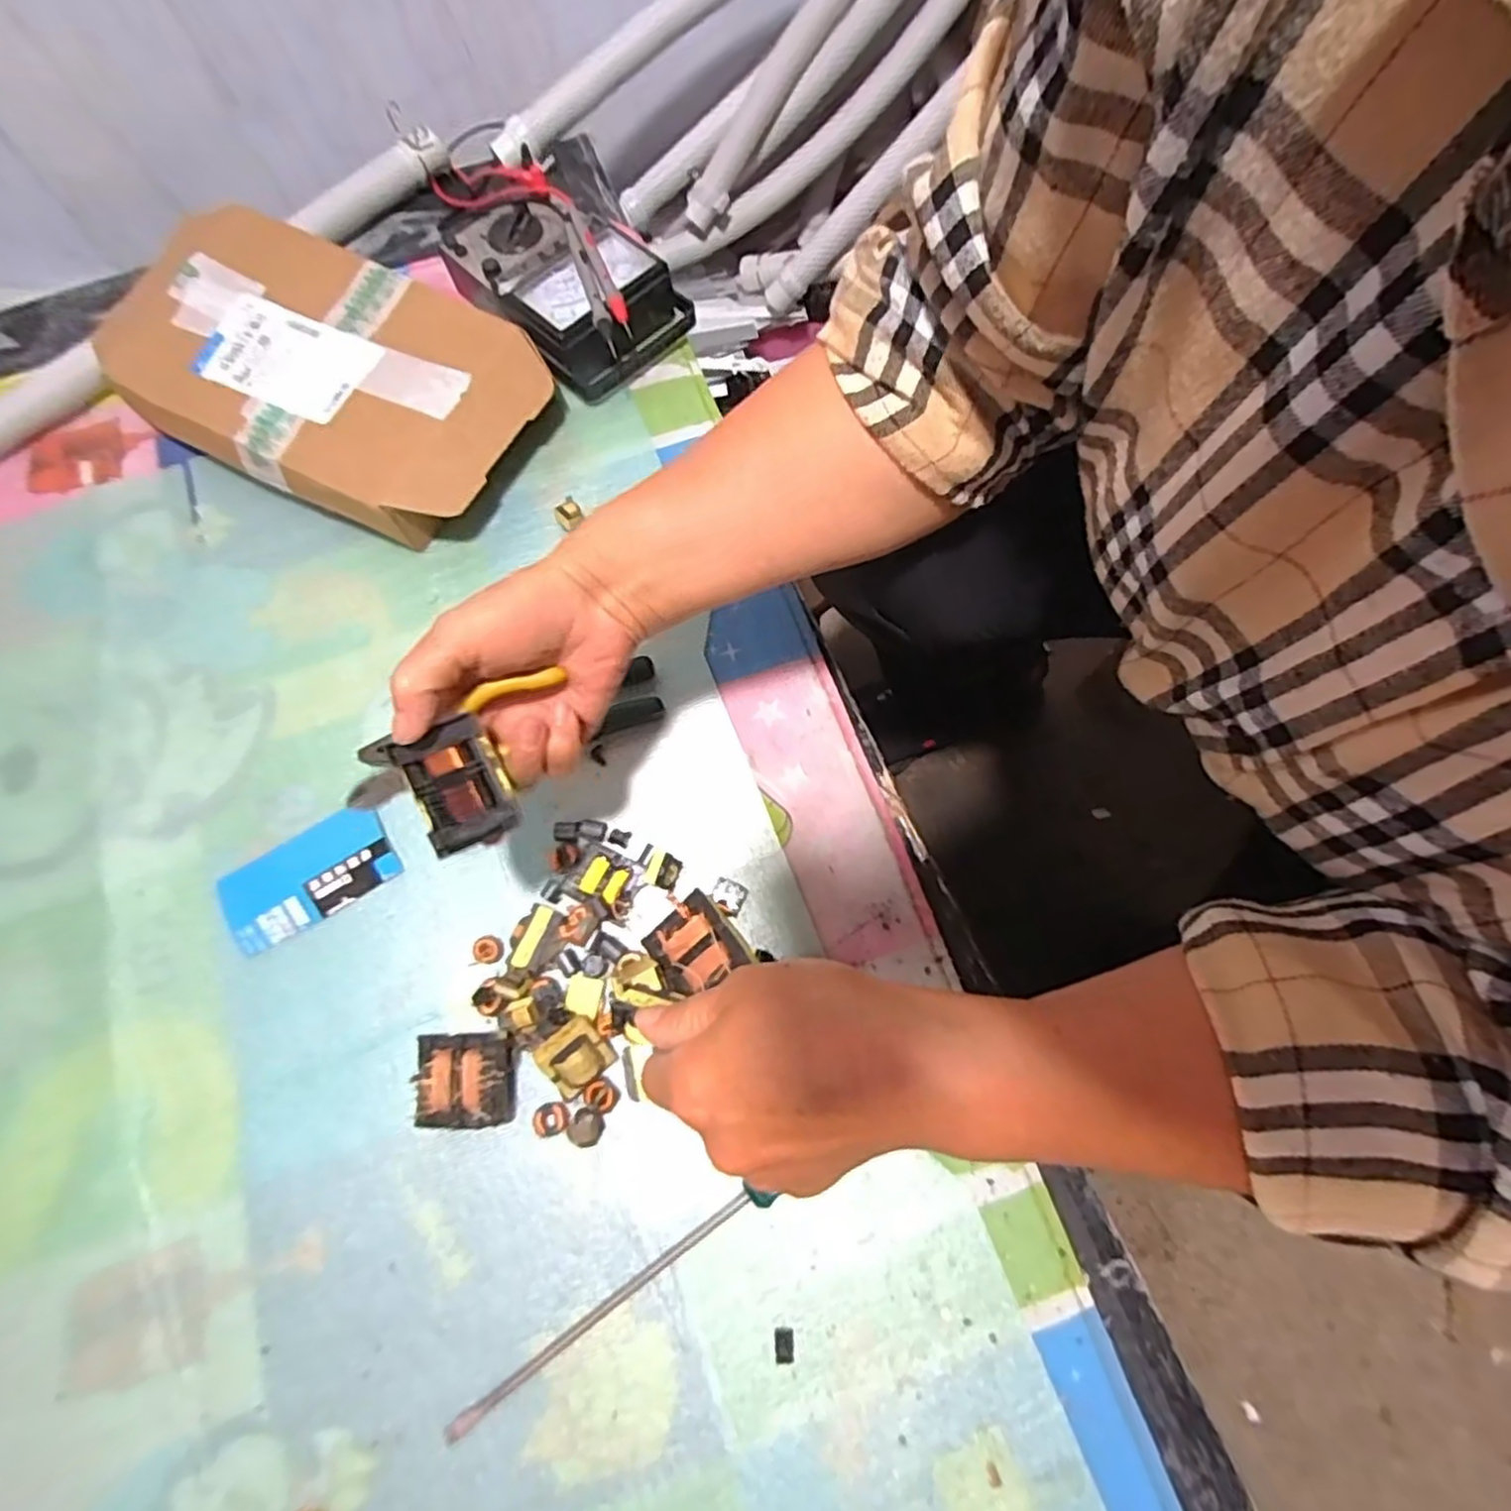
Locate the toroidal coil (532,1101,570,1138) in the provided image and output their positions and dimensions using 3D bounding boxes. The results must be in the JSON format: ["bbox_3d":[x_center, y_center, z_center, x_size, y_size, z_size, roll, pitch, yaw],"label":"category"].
[{"bbox_3d":[-0.120,0.212,0.419,0.021,0.011,0.019,-31,75,-7],"label":"toroidal coil"}]

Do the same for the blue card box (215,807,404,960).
[{"bbox_3d":[-0.289,0.077,0.464,0.106,0.009,0.059,-30,75,-7],"label":"blue card box"}]

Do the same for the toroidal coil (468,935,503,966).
[{"bbox_3d":[-0.169,0.122,0.450,0.021,0.010,0.017,-15,73,-3],"label":"toroidal coil"}]

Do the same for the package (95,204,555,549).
[{"bbox_3d":[-0.323,-0.287,0.547,0.321,0.065,0.186,25,75,9],"label":"package"}]

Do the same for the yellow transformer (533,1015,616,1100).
[{"bbox_3d":[-0.104,0.173,0.415,0.037,0.017,0.036,-43,111,-22],"label":"yellow transformer"}]

